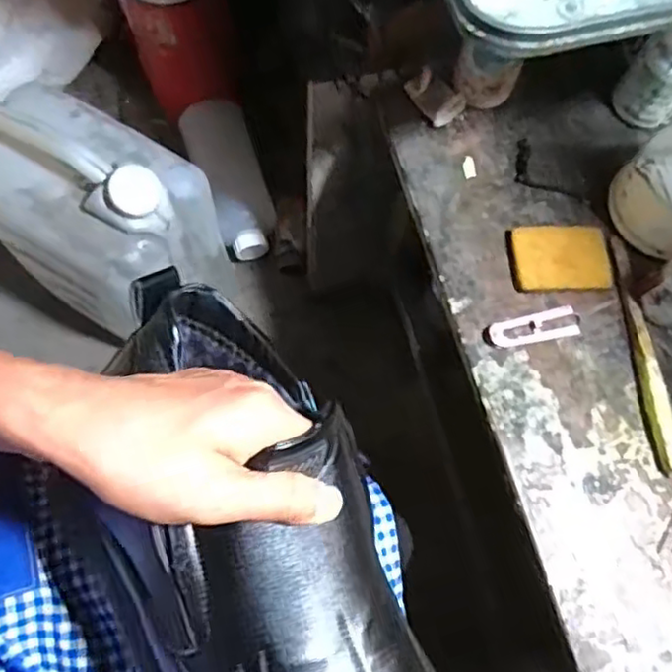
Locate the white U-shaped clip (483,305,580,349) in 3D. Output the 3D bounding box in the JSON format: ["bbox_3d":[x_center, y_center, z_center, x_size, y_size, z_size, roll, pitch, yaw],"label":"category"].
[{"bbox_3d":[0.145,-0.005,0.480,0.072,0.009,0.022,-14,74,-6],"label":"white U-shaped clip"}]

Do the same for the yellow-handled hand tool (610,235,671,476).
[{"bbox_3d":[0.225,0.008,0.479,0.016,0.014,0.177,-4,73,-3],"label":"yellow-handled hand tool"}]

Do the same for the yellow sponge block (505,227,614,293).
[{"bbox_3d":[0.170,-0.060,0.497,0.074,0.011,0.050,-4,73,-3],"label":"yellow sponge block"}]

